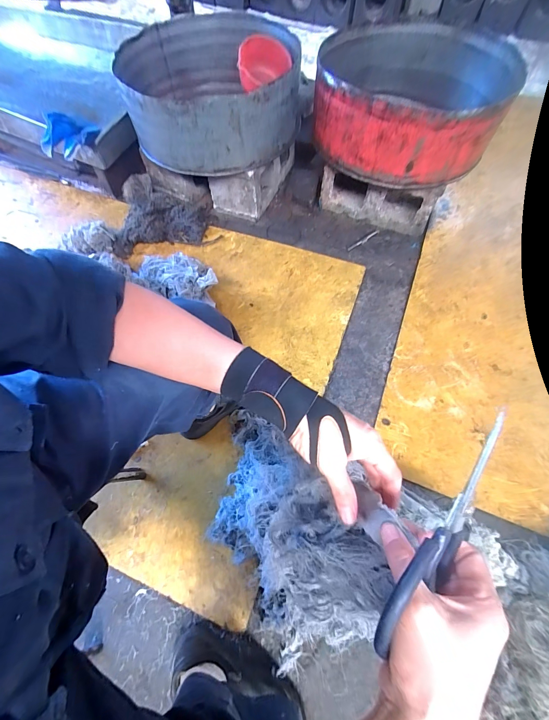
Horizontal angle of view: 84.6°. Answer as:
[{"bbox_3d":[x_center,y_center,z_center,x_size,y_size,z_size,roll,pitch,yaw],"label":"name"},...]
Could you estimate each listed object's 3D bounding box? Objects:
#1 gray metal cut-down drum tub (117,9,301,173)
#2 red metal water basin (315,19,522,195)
[{"bbox_3d":[-0.213,-0.902,1.011,0.551,0.207,0.639,-9,64,-4],"label":"gray metal cut-down drum tub"},{"bbox_3d":[0.406,-0.773,0.906,0.538,0.188,0.519,0,66,0],"label":"red metal water basin"}]

